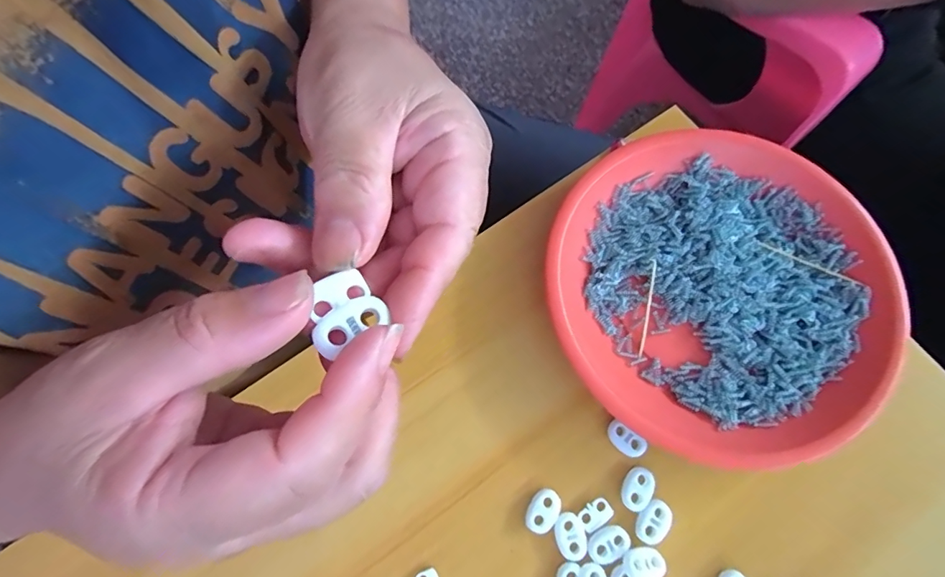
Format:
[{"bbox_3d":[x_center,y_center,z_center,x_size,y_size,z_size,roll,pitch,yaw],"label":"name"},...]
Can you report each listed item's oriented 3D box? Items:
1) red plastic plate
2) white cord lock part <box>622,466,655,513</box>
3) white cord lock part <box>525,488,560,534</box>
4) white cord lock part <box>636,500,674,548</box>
[{"bbox_3d":[0.141,0.001,0.272,0.187,0.043,0.183,0,73,-1],"label":"red plastic plate"},{"bbox_3d":[0.089,0.108,0.249,0.015,0.004,0.022,21,74,5],"label":"white cord lock part"},{"bbox_3d":[0.037,0.118,0.246,0.016,0.004,0.022,33,76,9],"label":"white cord lock part"},{"bbox_3d":[0.095,0.123,0.242,0.016,0.004,0.022,31,75,8],"label":"white cord lock part"}]

